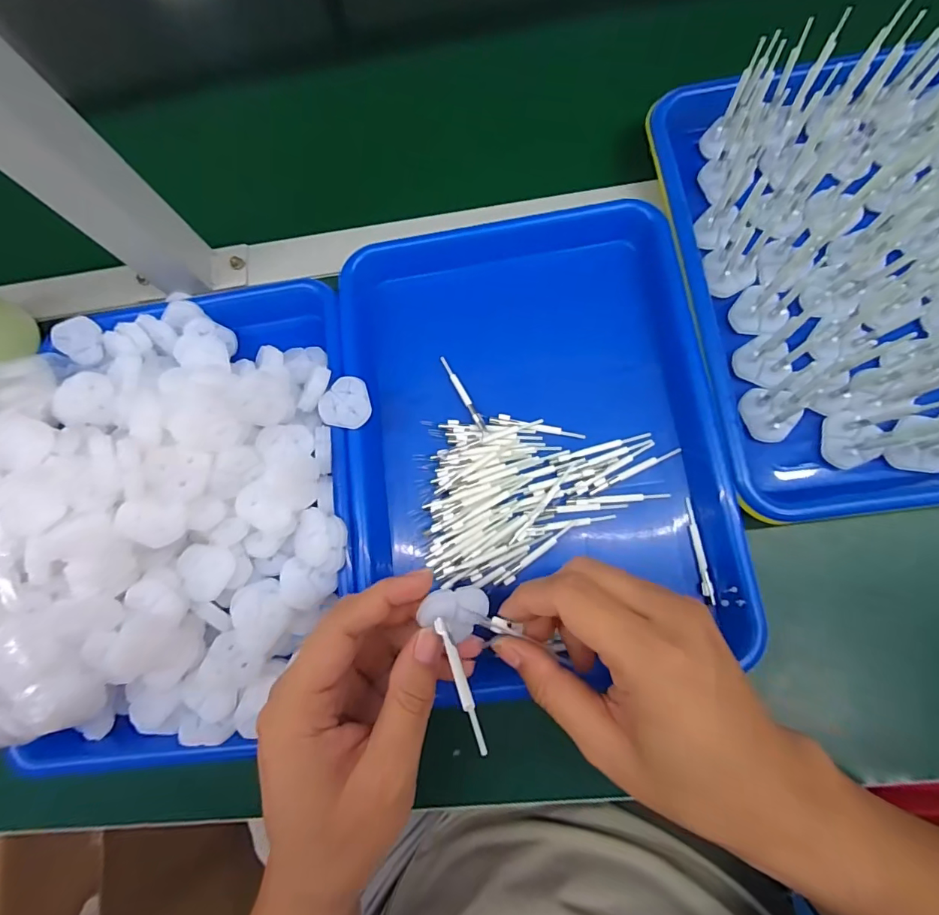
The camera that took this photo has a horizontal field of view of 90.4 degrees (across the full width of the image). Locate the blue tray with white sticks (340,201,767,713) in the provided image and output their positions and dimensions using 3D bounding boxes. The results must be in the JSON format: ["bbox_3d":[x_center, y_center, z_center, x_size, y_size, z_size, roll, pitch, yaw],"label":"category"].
[{"bbox_3d":[0.038,-0.017,0.337,0.250,0.054,0.335,-9,77,4],"label":"blue tray with white sticks"}]

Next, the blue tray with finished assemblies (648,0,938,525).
[{"bbox_3d":[0.274,-0.142,0.303,0.252,0.088,0.343,-9,77,4],"label":"blue tray with finished assemblies"}]

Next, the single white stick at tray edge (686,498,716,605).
[{"bbox_3d":[0.153,0.061,0.310,0.006,0.004,0.068,-6,77,5],"label":"single white stick at tray edge"}]

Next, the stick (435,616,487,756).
[{"bbox_3d":[-0.004,0.100,0.211,0.006,0.004,0.064,-25,41,-4],"label":"stick"}]

